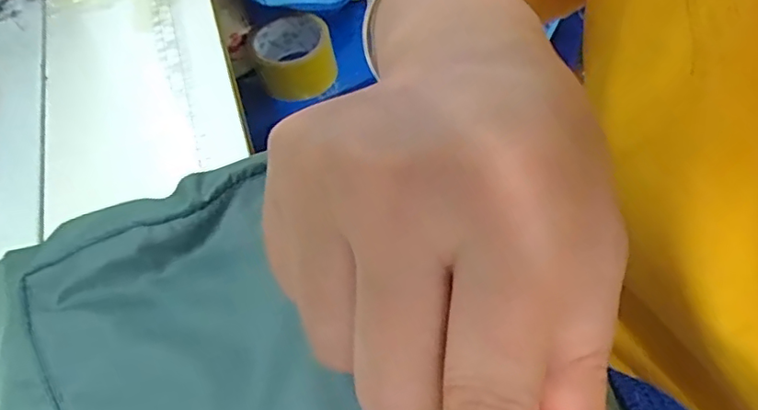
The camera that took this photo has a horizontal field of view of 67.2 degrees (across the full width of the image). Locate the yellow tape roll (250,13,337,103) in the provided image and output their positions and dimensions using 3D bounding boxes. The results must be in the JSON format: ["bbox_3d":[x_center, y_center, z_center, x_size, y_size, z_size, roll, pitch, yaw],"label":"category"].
[{"bbox_3d":[-0.099,-0.173,0.669,0.087,0.064,0.090,-2,57,4],"label":"yellow tape roll"}]

